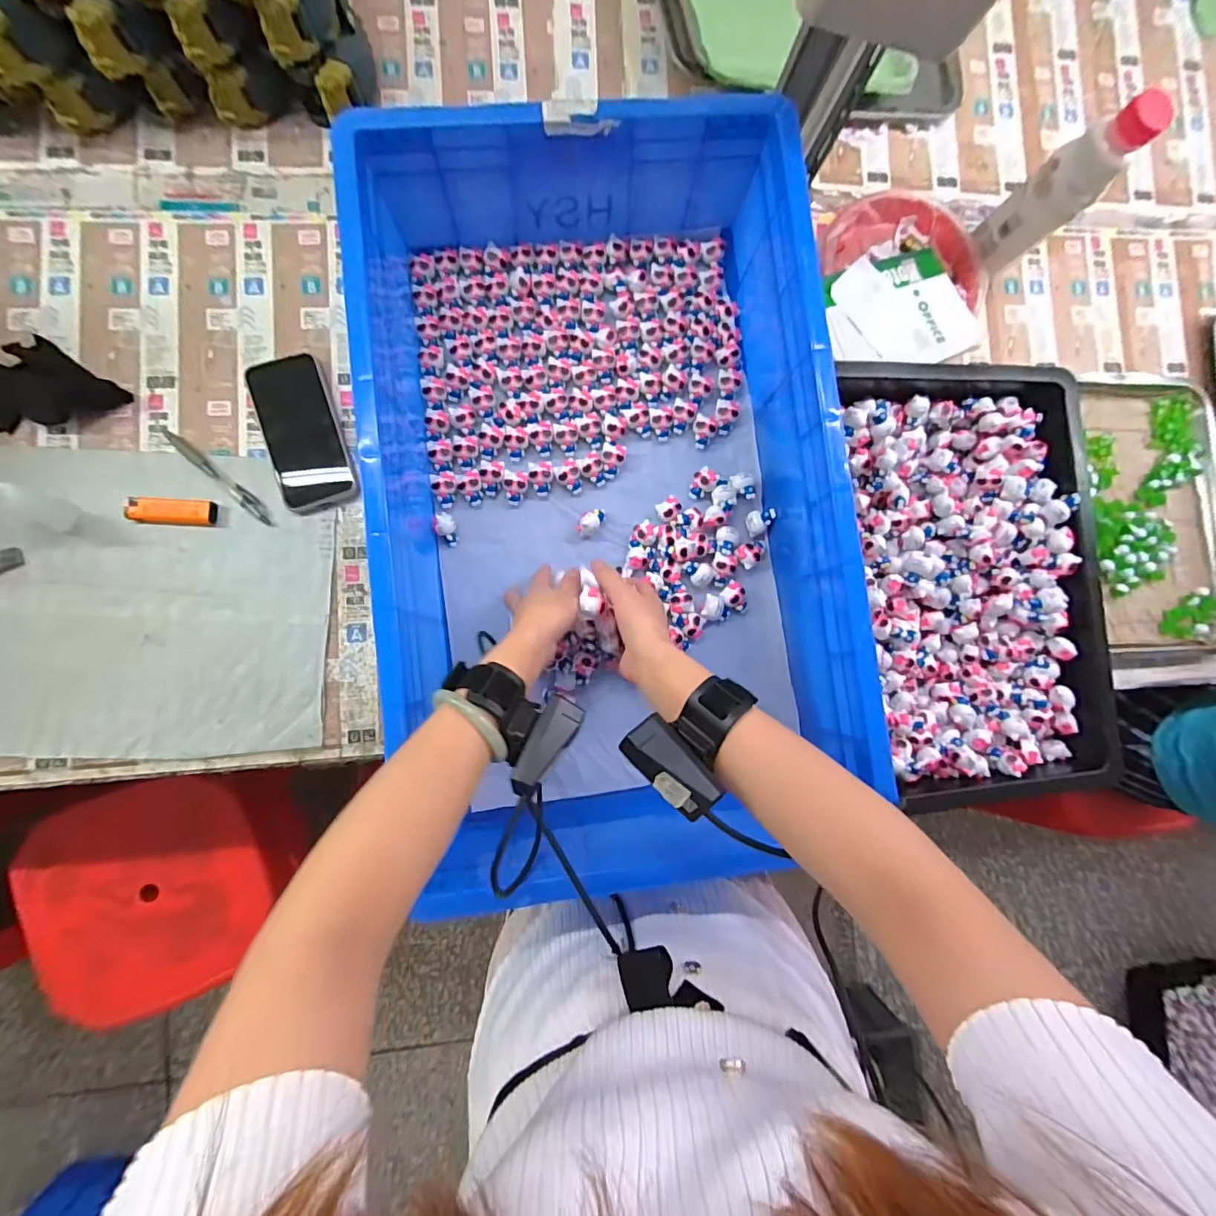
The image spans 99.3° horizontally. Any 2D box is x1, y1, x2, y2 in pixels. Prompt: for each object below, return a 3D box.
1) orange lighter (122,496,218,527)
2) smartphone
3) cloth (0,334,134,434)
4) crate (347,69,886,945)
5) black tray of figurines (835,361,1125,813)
[{"bbox_3d":[-0.442,-0.097,0.522,0.082,0.014,0.026,2,87,-6],"label":"orange lighter"},{"bbox_3d":[-0.322,-0.185,0.546,0.077,0.015,0.162,-18,89,-7],"label":"smartphone"},{"bbox_3d":[-0.568,-0.229,0.524,0.127,0.012,0.087,-21,89,-7],"label":"cloth"},{"bbox_3d":[-0.004,-0.120,0.493,0.390,0.159,0.614,-6,86,-7],"label":"crate"},{"bbox_3d":[0.387,-0.031,0.562,0.261,0.062,0.463,-6,87,-6],"label":"black tray of figurines"}]

